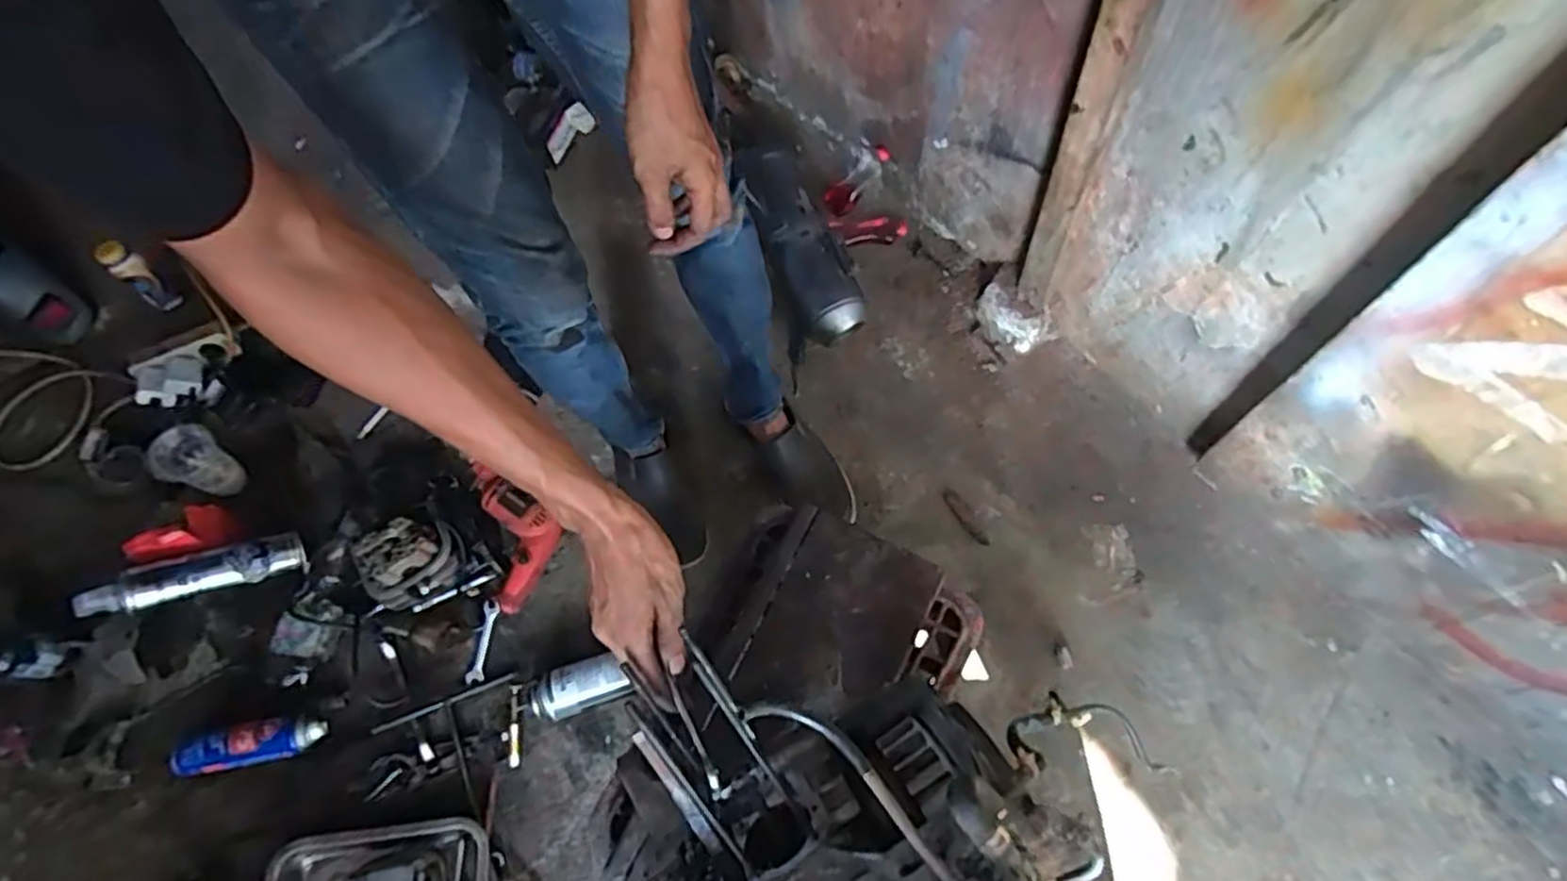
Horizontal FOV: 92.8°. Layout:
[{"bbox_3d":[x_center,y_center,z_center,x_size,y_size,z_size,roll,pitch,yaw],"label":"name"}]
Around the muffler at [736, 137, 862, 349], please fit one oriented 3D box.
[{"bbox_3d":[0.023,-0.323,1.222,0.112,0.111,0.349,-24,83,-8],"label":"muffler"}]

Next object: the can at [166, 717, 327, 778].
[{"bbox_3d":[-0.718,0.407,1.008,0.186,0.045,0.058,-11,66,-4],"label":"can"}]

